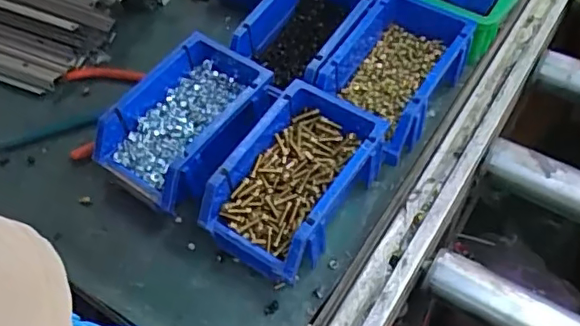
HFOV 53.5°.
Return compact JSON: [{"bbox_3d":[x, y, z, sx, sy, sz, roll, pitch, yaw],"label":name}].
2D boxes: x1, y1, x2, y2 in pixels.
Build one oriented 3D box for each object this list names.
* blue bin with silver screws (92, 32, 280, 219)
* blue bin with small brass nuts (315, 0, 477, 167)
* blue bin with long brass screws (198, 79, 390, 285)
[{"bbox_3d":[-0.097,-0.033,0.559,0.127,0.073,0.163,28,62,21],"label":"blue bin with silver screws"},{"bbox_3d":[0.102,-0.082,0.585,0.106,0.088,0.166,27,62,20],"label":"blue bin with small brass nuts"},{"bbox_3d":[0.005,0.018,0.520,0.105,0.076,0.167,25,62,20],"label":"blue bin with long brass screws"}]

